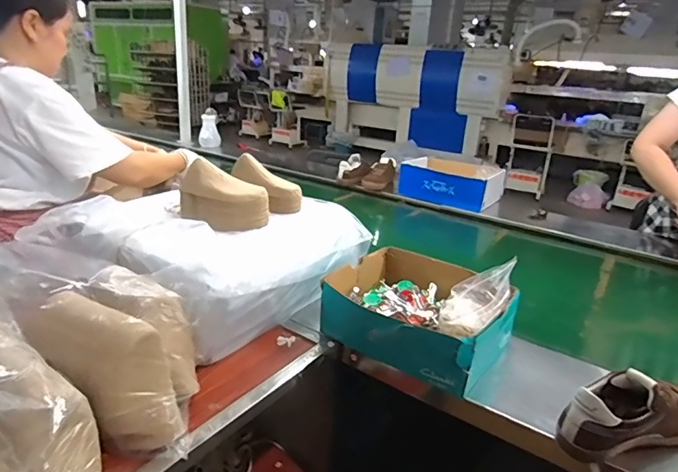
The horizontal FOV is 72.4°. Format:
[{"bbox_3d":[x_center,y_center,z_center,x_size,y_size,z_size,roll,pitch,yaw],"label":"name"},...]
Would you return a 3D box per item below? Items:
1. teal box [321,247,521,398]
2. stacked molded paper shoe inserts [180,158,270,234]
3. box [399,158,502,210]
[{"bbox_3d":[0.139,0.137,0.850,0.285,0.103,0.262,18,25,32],"label":"teal box"},{"bbox_3d":[-0.207,-0.069,0.847,0.154,0.103,0.067,2,21,-4],"label":"stacked molded paper shoe inserts"},{"bbox_3d":[0.427,-0.213,1.798,0.374,0.136,0.213,19,26,34],"label":"box"}]

